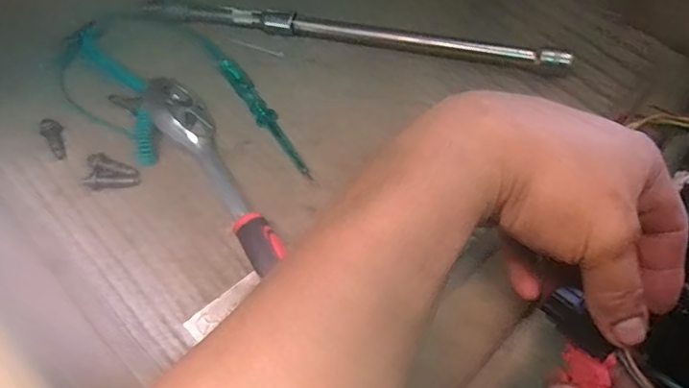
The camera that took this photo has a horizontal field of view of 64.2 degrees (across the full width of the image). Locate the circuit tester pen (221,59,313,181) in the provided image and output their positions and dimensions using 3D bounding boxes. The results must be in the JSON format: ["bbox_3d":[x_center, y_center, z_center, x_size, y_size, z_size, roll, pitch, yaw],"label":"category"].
[{"bbox_3d":[-0.064,-0.062,0.438,0.015,0.013,0.131,-30,68,-14],"label":"circuit tester pen"}]

